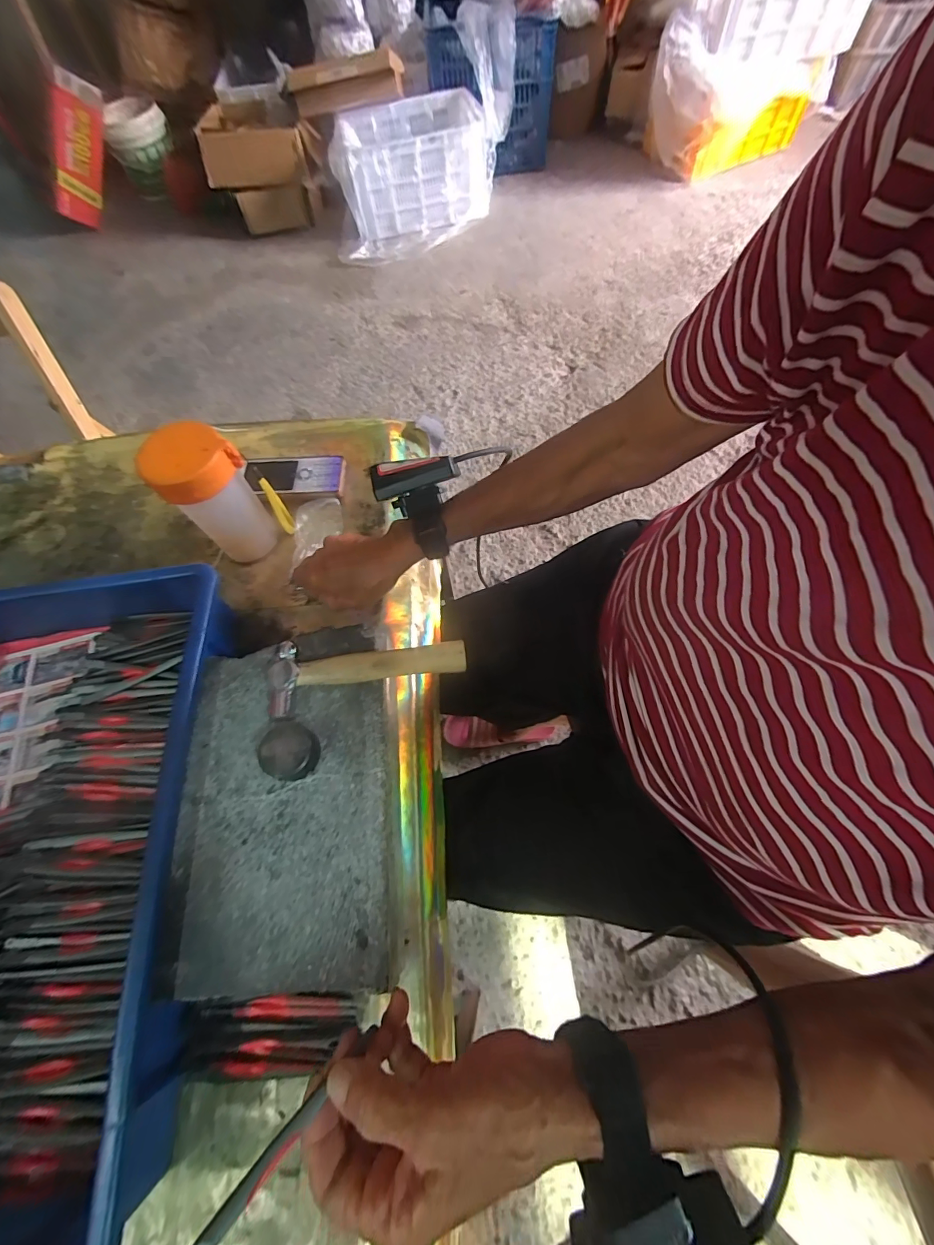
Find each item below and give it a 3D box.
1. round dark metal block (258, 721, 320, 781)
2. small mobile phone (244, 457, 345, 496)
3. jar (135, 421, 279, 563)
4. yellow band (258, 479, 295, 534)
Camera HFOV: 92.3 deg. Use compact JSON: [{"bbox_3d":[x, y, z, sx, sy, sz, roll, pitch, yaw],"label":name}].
[{"bbox_3d":[-0.129,0.092,0.325,0.035,0.023,0.041,-40,68,-13],"label":"round dark metal block"},{"bbox_3d":[-0.196,-0.166,0.511,0.108,0.018,0.052,-5,64,3],"label":"small mobile phone"},{"bbox_3d":[-0.229,-0.113,0.422,0.056,0.137,0.069,36,73,19],"label":"jar"},{"bbox_3d":[-0.189,-0.114,0.450,0.014,0.076,0.011,-34,66,-11],"label":"yellow band"}]

